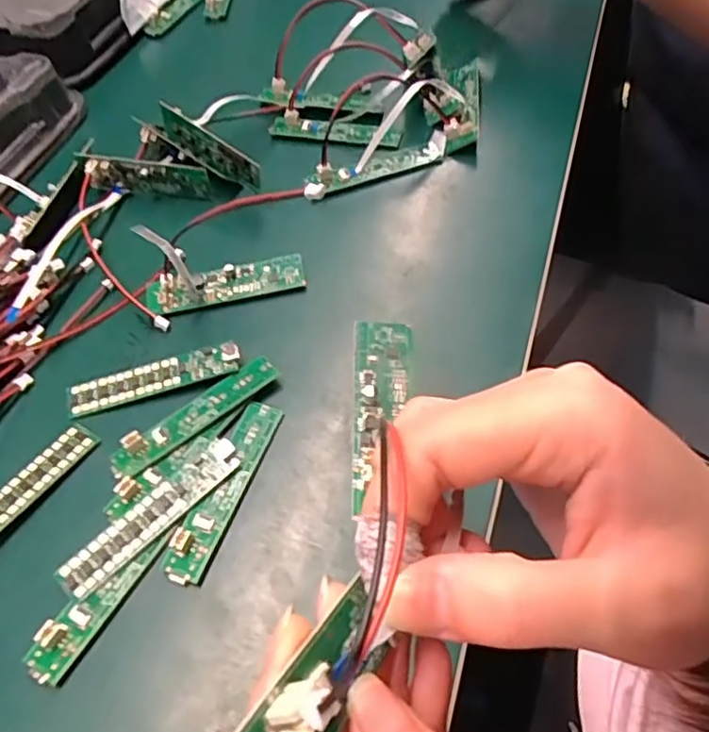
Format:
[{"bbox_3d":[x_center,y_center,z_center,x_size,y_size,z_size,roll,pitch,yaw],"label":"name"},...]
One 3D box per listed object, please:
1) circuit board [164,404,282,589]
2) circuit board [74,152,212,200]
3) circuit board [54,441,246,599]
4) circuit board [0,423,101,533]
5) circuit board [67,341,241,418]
[{"bbox_3d":[-0.056,0.052,0.273,0.018,0.005,0.084,17,58,12],"label":"circuit board"},{"bbox_3d":[-0.126,-0.112,0.380,0.079,0.023,0.010,10,57,8],"label":"circuit board"},{"bbox_3d":[-0.084,0.062,0.264,0.083,0.009,0.017,-38,63,-21],"label":"circuit board"},{"bbox_3d":[-0.148,0.056,0.274,0.019,0.009,0.081,32,62,20],"label":"circuit board"},{"bbox_3d":[-0.096,0.005,0.303,0.085,0.004,0.016,-16,65,-1],"label":"circuit board"}]

